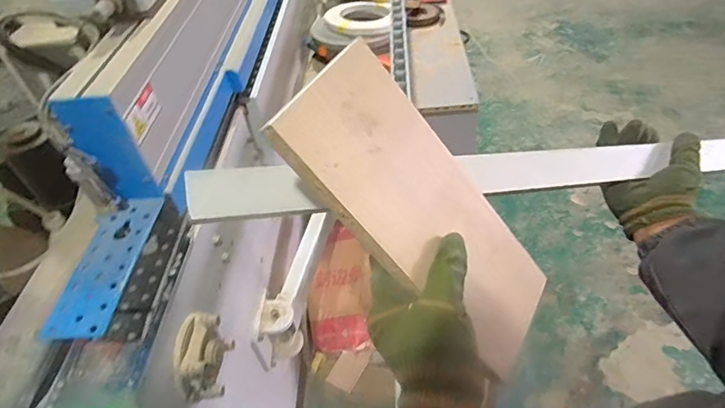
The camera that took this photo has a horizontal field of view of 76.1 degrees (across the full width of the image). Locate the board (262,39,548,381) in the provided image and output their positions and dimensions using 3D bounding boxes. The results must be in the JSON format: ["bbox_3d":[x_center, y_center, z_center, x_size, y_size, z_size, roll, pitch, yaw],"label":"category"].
[{"bbox_3d":[0.057,0.007,0.384,0.015,0.286,0.121,-16,34,53],"label":"board"}]

